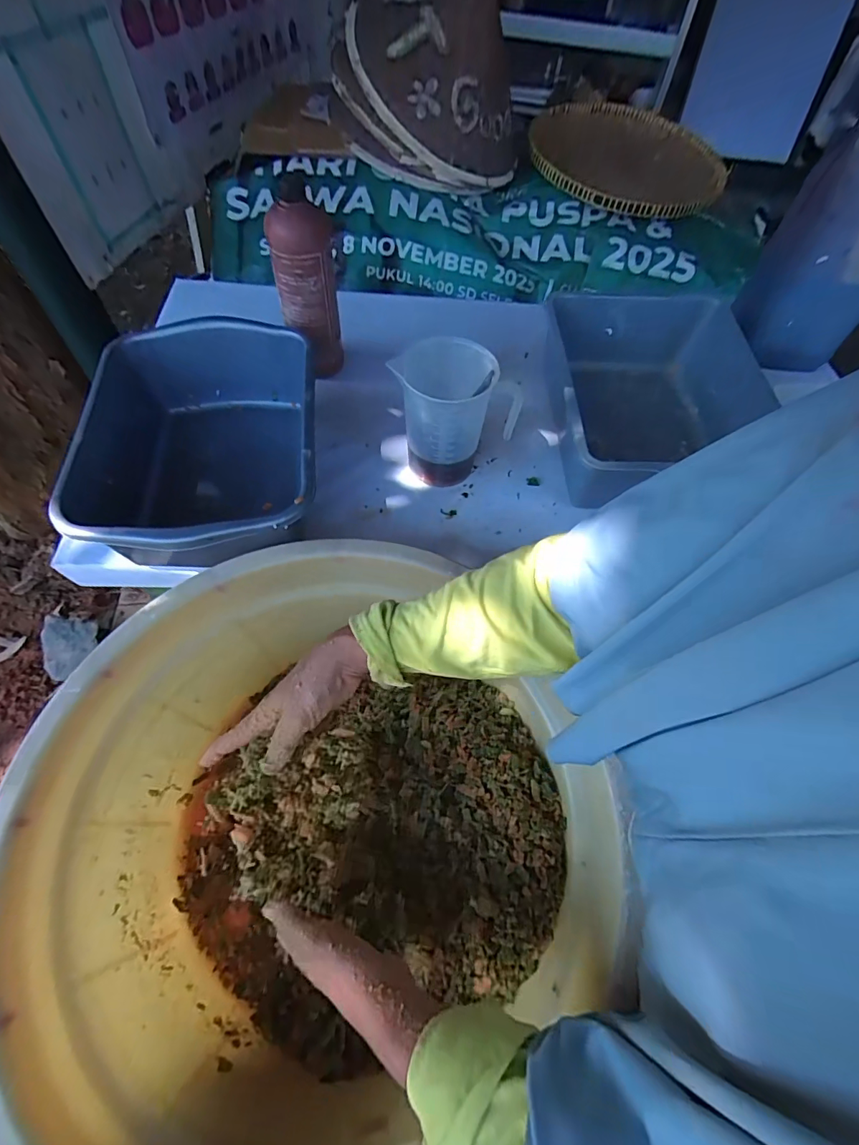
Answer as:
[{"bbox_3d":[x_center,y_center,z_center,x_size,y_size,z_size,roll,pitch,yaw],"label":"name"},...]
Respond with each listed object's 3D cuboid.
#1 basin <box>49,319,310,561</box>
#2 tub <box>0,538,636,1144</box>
[{"bbox_3d":[-0.272,-0.152,0.585,0.263,0.127,0.343,-7,58,-7],"label":"basin"},{"bbox_3d":[-0.113,0.259,0.486,0.480,0.235,0.501,1,60,-1],"label":"tub"}]

